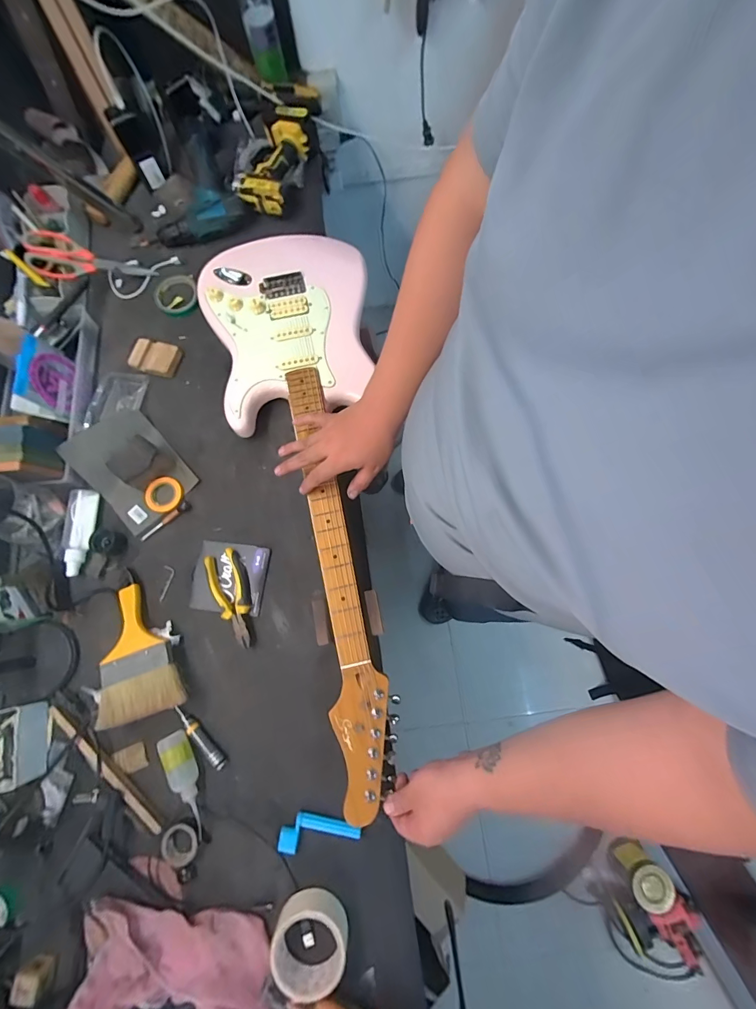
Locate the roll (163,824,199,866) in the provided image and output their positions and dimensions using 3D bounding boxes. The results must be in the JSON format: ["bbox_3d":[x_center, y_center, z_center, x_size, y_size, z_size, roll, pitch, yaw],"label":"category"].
[{"bbox_3d":[-0.269,0.462,0.520,0.047,0.008,0.048,0,76,1],"label":"roll"}]

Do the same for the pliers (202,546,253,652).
[{"bbox_3d":[-0.228,0.146,0.602,0.053,0.019,0.153,-20,76,-3],"label":"pliers"}]

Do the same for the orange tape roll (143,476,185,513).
[{"bbox_3d":[-0.368,-0.017,0.655,0.066,0.010,0.063,0,76,1],"label":"orange tape roll"}]

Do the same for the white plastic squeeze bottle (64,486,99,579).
[{"bbox_3d":[-0.490,0.045,0.631,0.029,0.027,0.140,-3,76,1],"label":"white plastic squeeze bottle"}]

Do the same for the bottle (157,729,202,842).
[{"bbox_3d":[-0.266,0.387,0.532,0.030,0.033,0.135,-25,77,-4],"label":"bottle"}]

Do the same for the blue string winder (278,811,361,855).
[{"bbox_3d":[-0.082,0.442,0.525,0.111,0.021,0.040,-14,76,-2],"label":"blue string winder"}]

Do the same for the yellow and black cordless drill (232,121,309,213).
[{"bbox_3d":[-0.225,-0.698,0.789,0.115,0.062,0.182,17,77,6],"label":"yellow and black cordless drill"}]

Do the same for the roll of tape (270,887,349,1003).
[{"bbox_3d":[-0.085,0.550,0.481,0.090,0.034,0.093,0,76,1],"label":"roll of tape"}]

